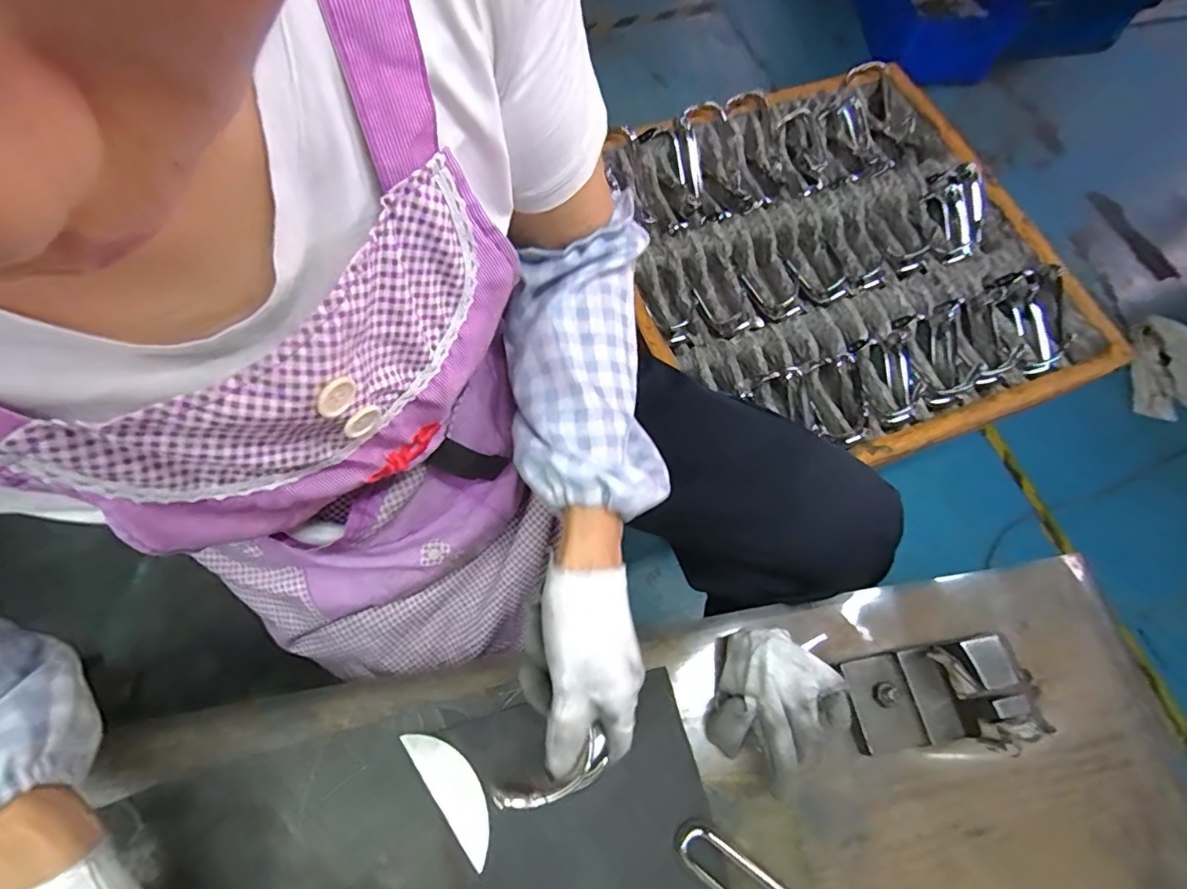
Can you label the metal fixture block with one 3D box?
[{"bbox_3d":[0.232,0.177,0.376,0.092,0.075,0.062,-11,68,-5],"label":"metal fixture block"}]

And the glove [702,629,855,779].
[{"bbox_3d":[0.125,0.179,0.377,0.071,0.067,0.095,16,69,6],"label":"glove"}]

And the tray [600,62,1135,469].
[{"bbox_3d":[0.312,-0.246,0.712,0.514,0.062,0.545,-22,70,-9],"label":"tray"}]

